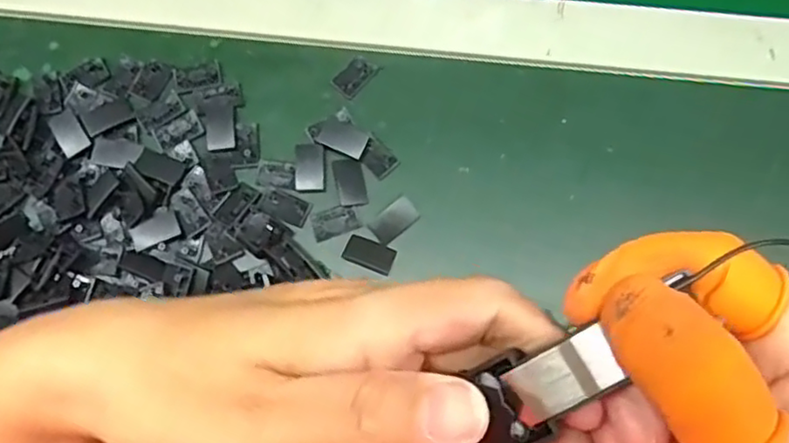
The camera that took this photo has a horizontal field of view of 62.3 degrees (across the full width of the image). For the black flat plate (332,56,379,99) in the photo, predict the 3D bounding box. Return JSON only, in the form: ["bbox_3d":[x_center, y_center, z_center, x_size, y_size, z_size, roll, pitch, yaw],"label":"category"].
[{"bbox_3d":[-0.022,-0.082,0.364,0.015,0.004,0.025,41,80,11],"label":"black flat plate"}]

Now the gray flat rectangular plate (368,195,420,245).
[{"bbox_3d":[0.000,-0.001,0.343,0.025,0.006,0.014,-40,78,-8],"label":"gray flat rectangular plate"}]

